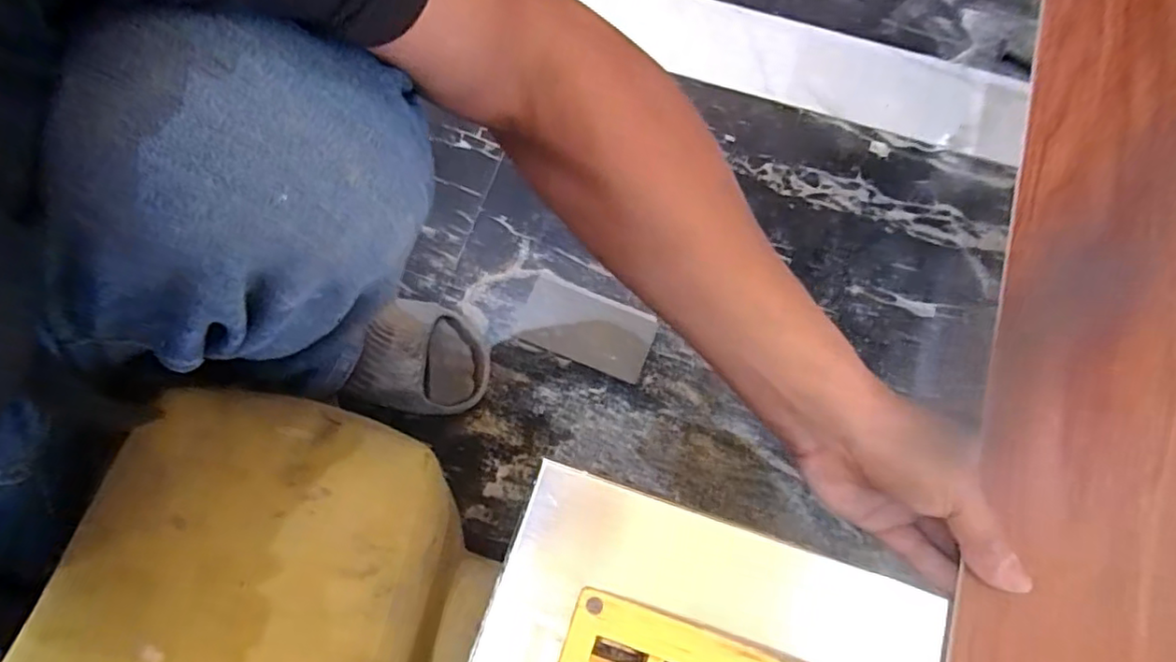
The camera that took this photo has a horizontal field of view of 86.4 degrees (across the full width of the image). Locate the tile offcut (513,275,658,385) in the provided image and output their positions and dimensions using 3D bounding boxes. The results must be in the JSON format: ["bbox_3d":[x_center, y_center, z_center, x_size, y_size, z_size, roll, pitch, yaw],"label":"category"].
[{"bbox_3d":[-0.002,-0.002,0.658,0.136,0.004,0.075,21,75,7],"label":"tile offcut"}]

